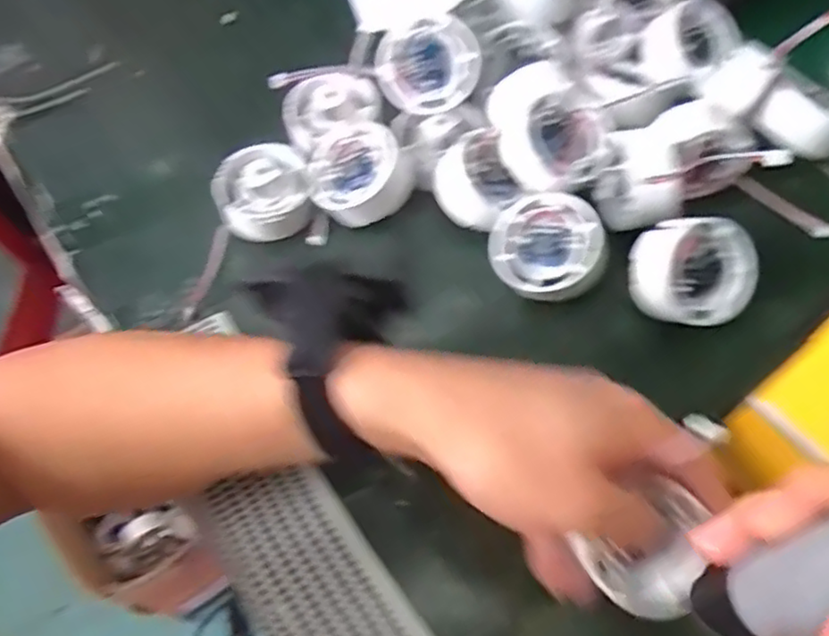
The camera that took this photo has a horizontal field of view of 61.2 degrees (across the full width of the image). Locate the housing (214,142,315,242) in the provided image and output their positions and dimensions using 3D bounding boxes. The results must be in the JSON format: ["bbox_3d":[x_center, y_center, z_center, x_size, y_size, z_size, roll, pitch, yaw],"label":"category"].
[{"bbox_3d":[-0.091,-0.076,0.420,0.055,0.029,0.057,-1,64,2],"label":"housing"}]

